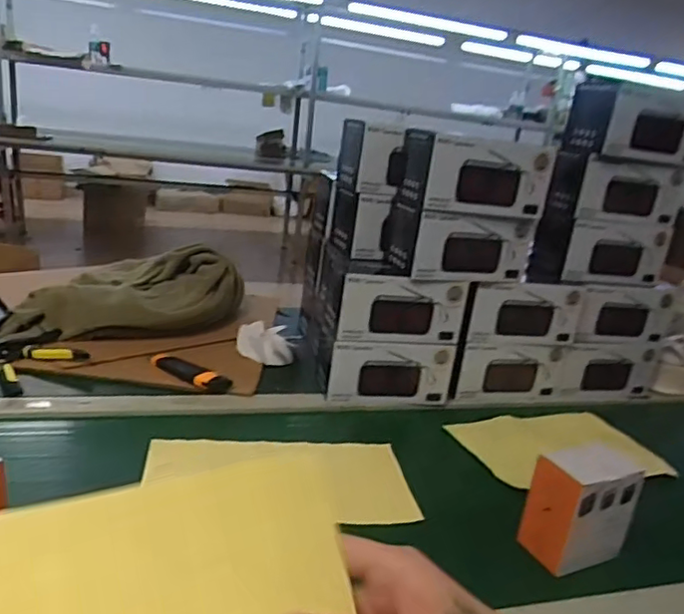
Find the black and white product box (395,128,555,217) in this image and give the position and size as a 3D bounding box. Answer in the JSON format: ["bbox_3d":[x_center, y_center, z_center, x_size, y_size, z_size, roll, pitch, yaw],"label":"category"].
[{"bbox_3d":[0.194,-0.197,0.909,0.195,0.099,0.106,0,19,-20],"label":"black and white product box"}]

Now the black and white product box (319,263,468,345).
[{"bbox_3d":[0.076,-0.009,0.953,0.204,0.102,0.103,1,19,-19],"label":"black and white product box"}]

